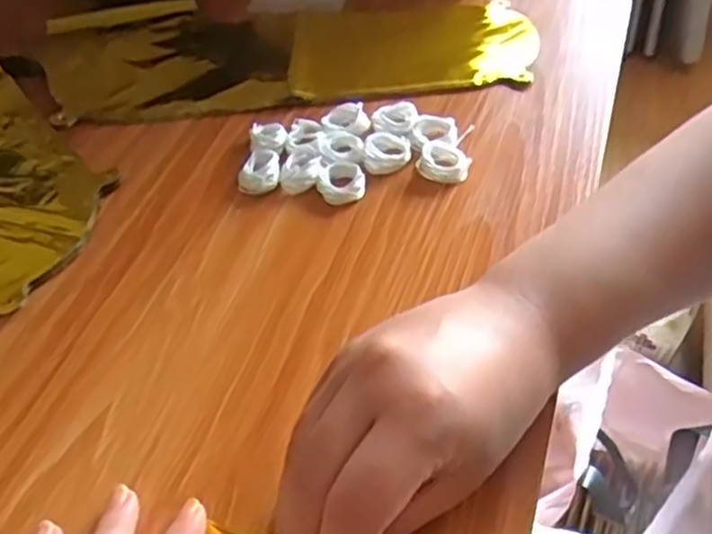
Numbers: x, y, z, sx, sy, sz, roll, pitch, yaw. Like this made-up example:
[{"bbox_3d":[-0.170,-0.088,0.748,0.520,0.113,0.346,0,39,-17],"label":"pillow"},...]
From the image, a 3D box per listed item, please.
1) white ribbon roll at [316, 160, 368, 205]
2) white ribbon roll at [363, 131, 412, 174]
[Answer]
[{"bbox_3d":[-0.009,-0.051,0.430,0.028,0.008,0.030,-11,47,-6],"label":"white ribbon roll"},{"bbox_3d":[0.019,-0.072,0.443,0.028,0.012,0.029,-2,47,2],"label":"white ribbon roll"}]

